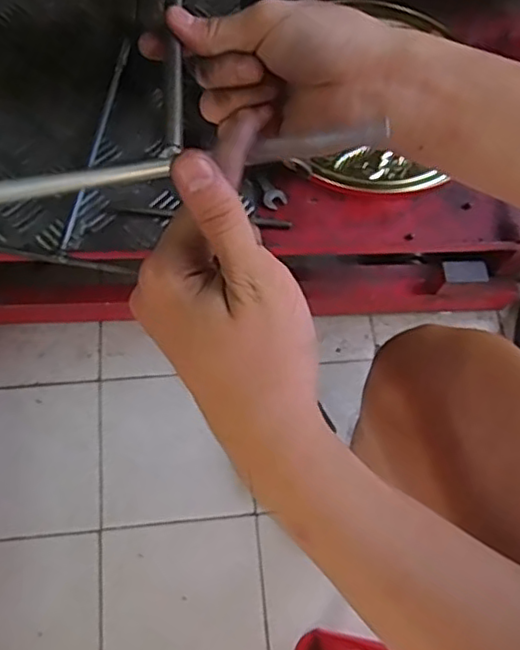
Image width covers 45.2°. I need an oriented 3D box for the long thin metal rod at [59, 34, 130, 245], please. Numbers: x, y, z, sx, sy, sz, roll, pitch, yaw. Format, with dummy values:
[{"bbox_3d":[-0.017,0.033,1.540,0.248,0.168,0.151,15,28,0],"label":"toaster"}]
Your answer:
[{"bbox_3d":[-0.164,-0.189,0.628,0.010,0.009,0.254,10,67,1],"label":"long thin metal rod"}]

